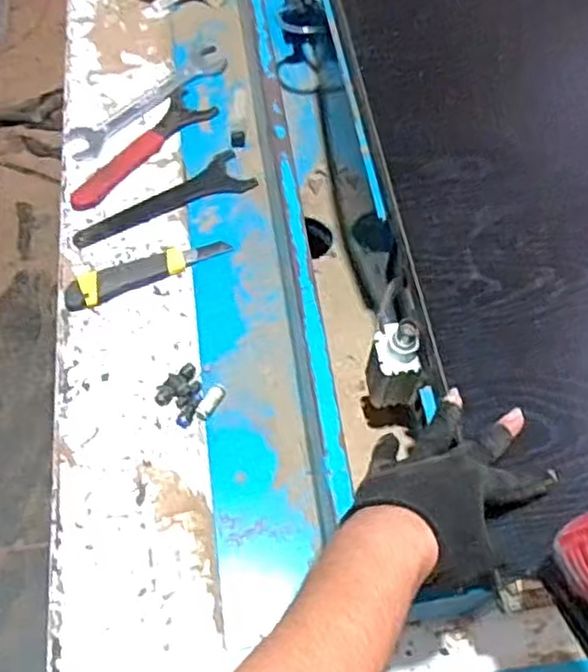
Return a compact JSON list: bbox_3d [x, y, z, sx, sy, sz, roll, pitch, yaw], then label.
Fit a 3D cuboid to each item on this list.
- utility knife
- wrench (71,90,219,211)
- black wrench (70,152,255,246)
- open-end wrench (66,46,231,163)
[{"bbox_3d":[-0.173,-0.079,0.847,0.197,0.018,0.044,-19,63,-14],"label":"utility knife"},{"bbox_3d":[-0.210,-0.254,0.952,0.066,0.012,0.237,39,65,18],"label":"wrench"},{"bbox_3d":[-0.166,-0.169,0.909,0.234,0.014,0.064,-28,65,-18],"label":"black wrench"},{"bbox_3d":[-0.204,-0.334,0.999,0.059,0.011,0.269,41,66,19],"label":"open-end wrench"}]

